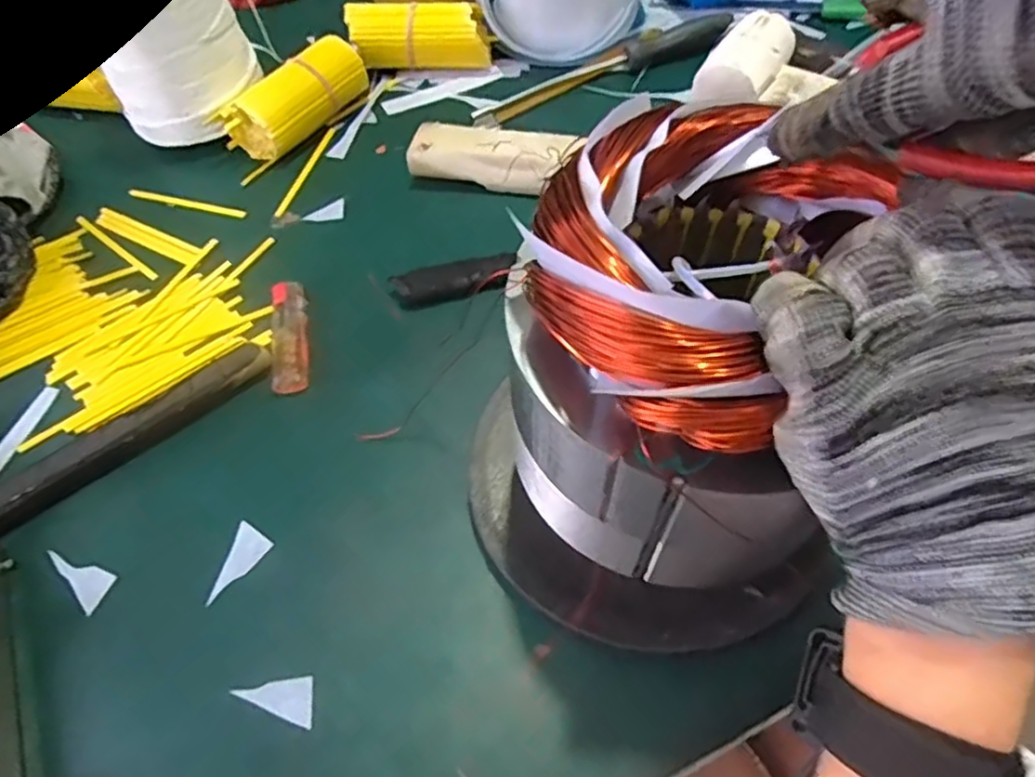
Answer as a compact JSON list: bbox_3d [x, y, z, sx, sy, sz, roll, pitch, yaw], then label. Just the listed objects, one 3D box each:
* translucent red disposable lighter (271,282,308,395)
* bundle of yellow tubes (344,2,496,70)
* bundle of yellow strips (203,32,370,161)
[{"bbox_3d":[-0.154,-0.036,0.465,0.023,0.008,0.090,-11,56,-2],"label":"translucent red disposable lighter"},{"bbox_3d":[-0.086,-0.318,0.620,0.128,0.049,0.048,0,56,5],"label":"bundle of yellow tubes"},{"bbox_3d":[-0.185,-0.243,0.583,0.133,0.049,0.053,-40,62,-20],"label":"bundle of yellow strips"}]

